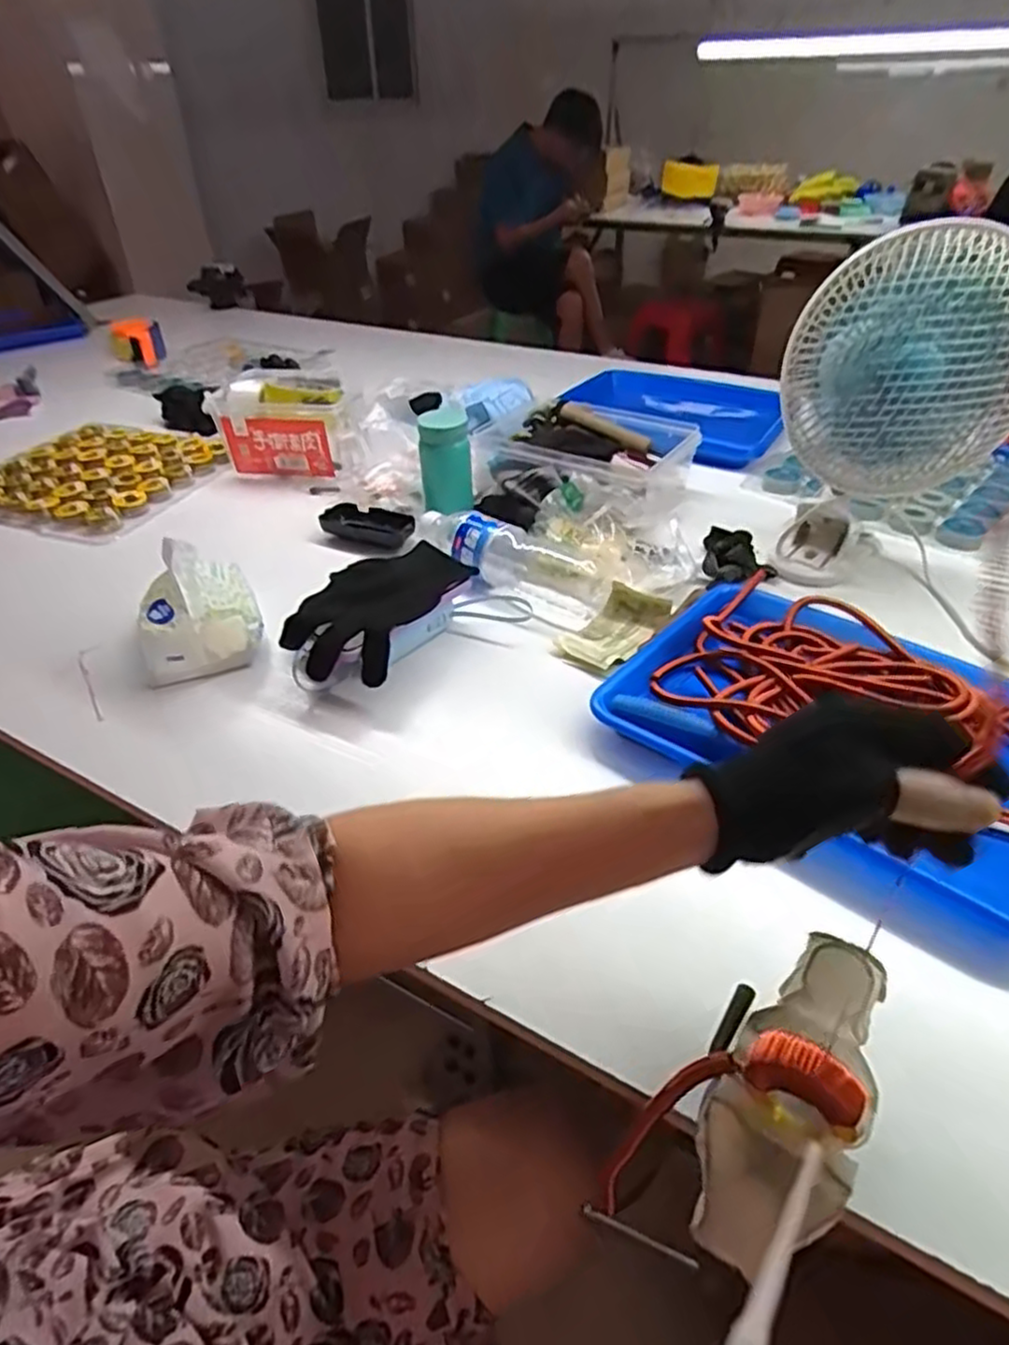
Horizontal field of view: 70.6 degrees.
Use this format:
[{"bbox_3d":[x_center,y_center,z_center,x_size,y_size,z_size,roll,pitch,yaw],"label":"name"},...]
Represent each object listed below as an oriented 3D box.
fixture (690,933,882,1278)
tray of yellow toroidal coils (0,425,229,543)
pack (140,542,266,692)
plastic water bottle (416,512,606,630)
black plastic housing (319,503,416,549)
[{"bbox_3d":[0.123,0.160,0.296,0.060,0.073,0.144,26,34,29],"label":"fixture"},{"bbox_3d":[-0.547,-0.271,0.965,0.270,0.036,0.295,10,41,13],"label":"tray of yellow toroidal coils"},{"bbox_3d":[-0.278,-0.057,0.643,0.101,0.092,0.108,-16,41,-17],"label":"pack"},{"bbox_3d":[0.001,-0.119,0.727,0.218,0.057,0.079,31,49,33],"label":"plastic water bottle"},{"bbox_3d":[-0.156,-0.172,0.828,0.110,0.025,0.055,13,41,17],"label":"black plastic housing"}]

